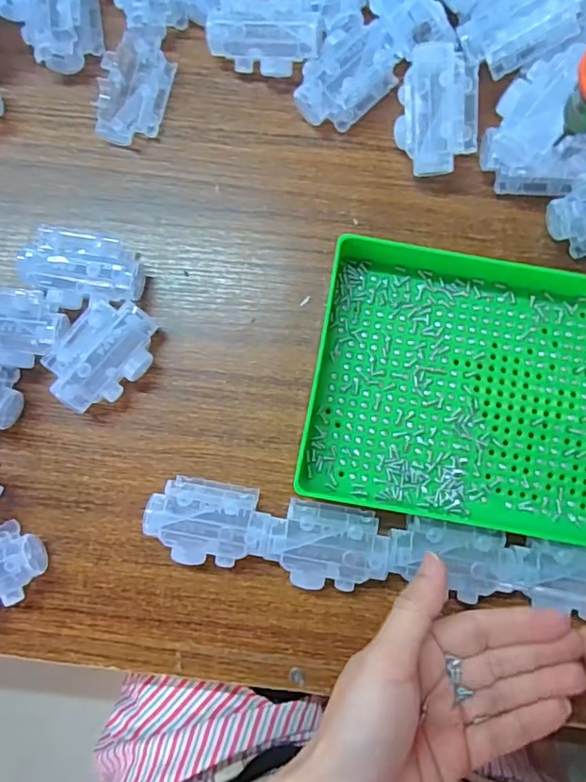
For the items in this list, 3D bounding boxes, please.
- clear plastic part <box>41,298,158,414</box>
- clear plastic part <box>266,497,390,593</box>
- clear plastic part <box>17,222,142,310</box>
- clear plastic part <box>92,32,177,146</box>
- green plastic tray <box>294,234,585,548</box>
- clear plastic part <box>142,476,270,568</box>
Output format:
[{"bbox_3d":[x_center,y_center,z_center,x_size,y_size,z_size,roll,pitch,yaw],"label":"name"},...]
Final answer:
[{"bbox_3d":[-0.112,-0.021,0.330,0.045,0.030,0.067,39,86,4],"label":"clear plastic part"},{"bbox_3d":[0.020,0.090,0.319,0.066,0.027,0.047,10,85,2],"label":"clear plastic part"},{"bbox_3d":[-0.126,-0.071,0.334,0.067,0.029,0.043,10,85,2],"label":"clear plastic part"},{"bbox_3d":[-0.104,-0.191,0.358,0.043,0.016,0.068,15,85,2],"label":"clear plastic part"},{"bbox_3d":[0.135,0.002,0.322,0.248,0.033,0.160,10,85,2],"label":"green plastic tray"},{"bbox_3d":[-0.049,0.077,0.320,0.067,0.028,0.046,9,85,2],"label":"clear plastic part"}]

